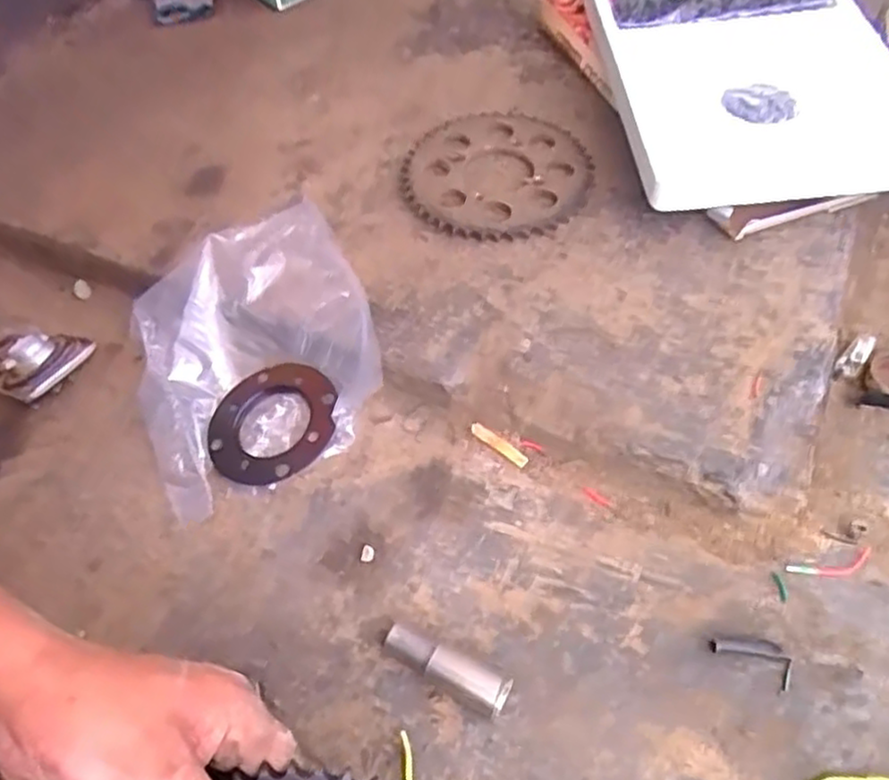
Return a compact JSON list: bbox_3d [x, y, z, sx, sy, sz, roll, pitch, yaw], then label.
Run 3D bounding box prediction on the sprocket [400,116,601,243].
[{"bbox_3d":[0.045,-0.190,0.625,0.160,0.013,0.157,-4,54,5],"label":"sprocket"}]

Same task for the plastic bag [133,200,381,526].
[{"bbox_3d":[-0.151,-0.032,0.551,0.186,0.072,0.195,-24,56,-12],"label":"plastic bag"}]

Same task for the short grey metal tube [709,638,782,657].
[{"bbox_3d":[0.179,0.153,0.423,0.041,0.007,0.009,0,54,5],"label":"short grey metal tube"}]

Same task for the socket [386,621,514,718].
[{"bbox_3d":[0.000,0.165,0.420,0.078,0.018,0.022,20,59,19],"label":"socket"}]

